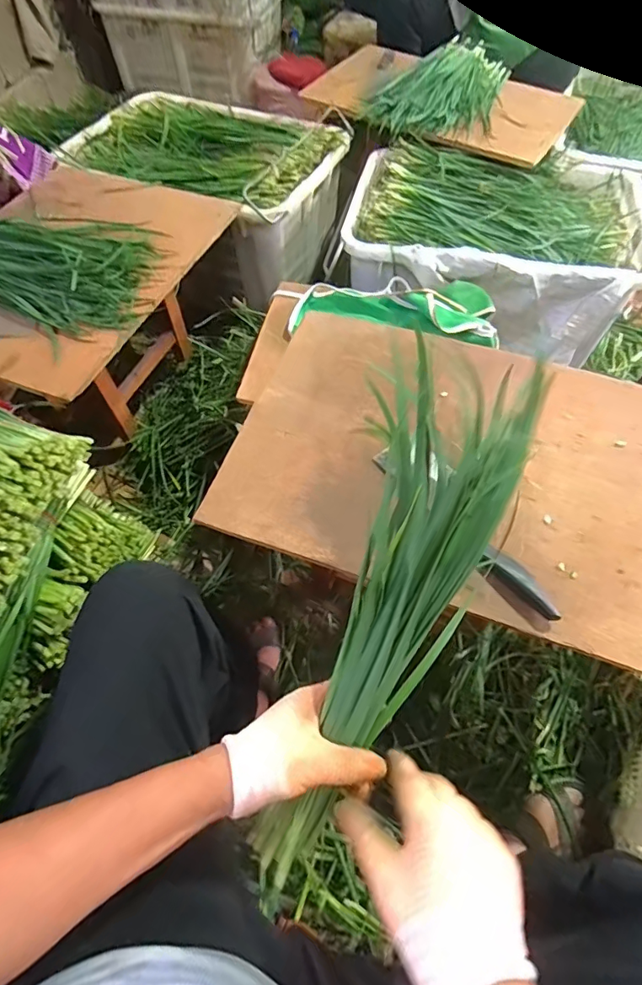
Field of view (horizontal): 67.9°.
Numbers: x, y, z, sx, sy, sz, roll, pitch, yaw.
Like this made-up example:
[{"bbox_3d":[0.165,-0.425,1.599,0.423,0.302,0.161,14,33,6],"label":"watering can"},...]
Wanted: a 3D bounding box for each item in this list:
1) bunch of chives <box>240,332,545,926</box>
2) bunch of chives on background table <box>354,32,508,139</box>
[{"bbox_3d":[0.048,0.117,0.397,0.110,0.075,0.450,22,95,14],"label":"bunch of chives"},{"bbox_3d":[0.346,-1.059,1.258,0.282,0.083,0.439,36,65,21],"label":"bunch of chives on background table"}]

